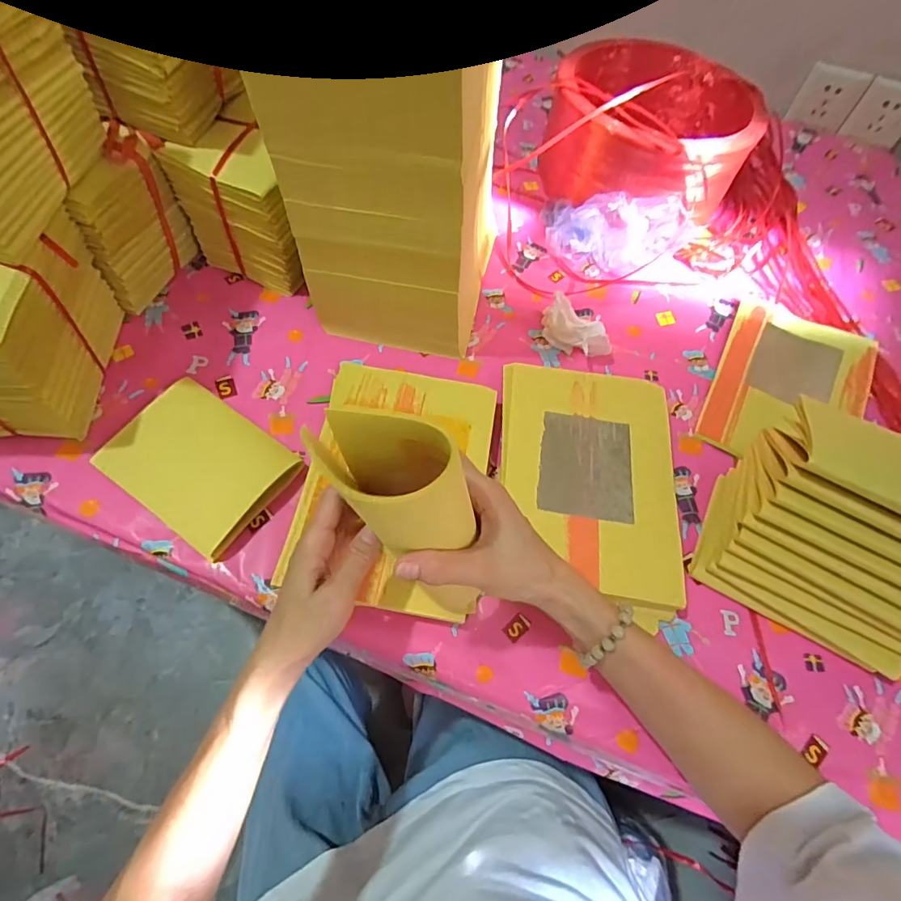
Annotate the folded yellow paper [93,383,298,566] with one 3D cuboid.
[{"bbox_3d":[-0.237,0.011,0.467,0.160,0.018,0.118,32,64,13],"label":"folded yellow paper"}]

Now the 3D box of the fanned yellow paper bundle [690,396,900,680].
[{"bbox_3d":[0.333,0.071,0.413,0.174,0.135,0.148,31,64,13],"label":"fanned yellow paper bundle"}]

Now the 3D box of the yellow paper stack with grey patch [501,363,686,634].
[{"bbox_3d":[0.131,0.027,0.478,0.165,0.033,0.237,7,61,1],"label":"yellow paper stack with grey patch"}]

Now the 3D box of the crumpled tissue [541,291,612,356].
[{"bbox_3d":[0.141,-0.140,0.564,0.047,0.043,0.092,-28,66,-17],"label":"crumpled tissue"}]

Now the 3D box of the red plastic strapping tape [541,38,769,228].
[{"bbox_3d":[0.272,-0.431,0.679,0.251,0.136,0.259,28,63,12],"label":"red plastic strapping tape"}]

